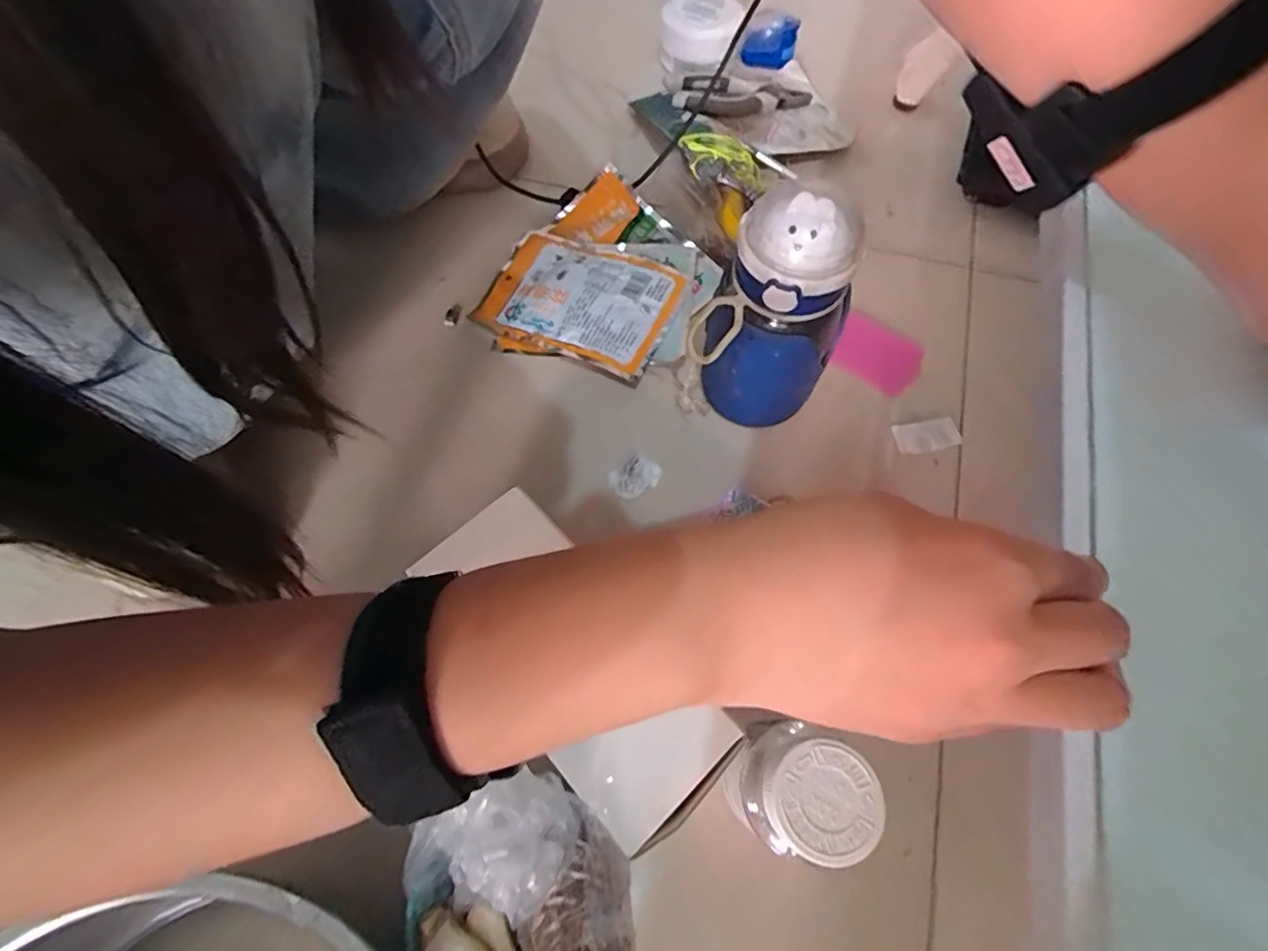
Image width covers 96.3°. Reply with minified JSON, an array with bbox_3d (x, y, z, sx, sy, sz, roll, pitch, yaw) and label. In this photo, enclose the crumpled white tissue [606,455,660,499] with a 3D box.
[{"bbox_3d":[0.002,0.002,0.446,0.040,0.022,0.027,-23,68,-8],"label":"crumpled white tissue"}]

